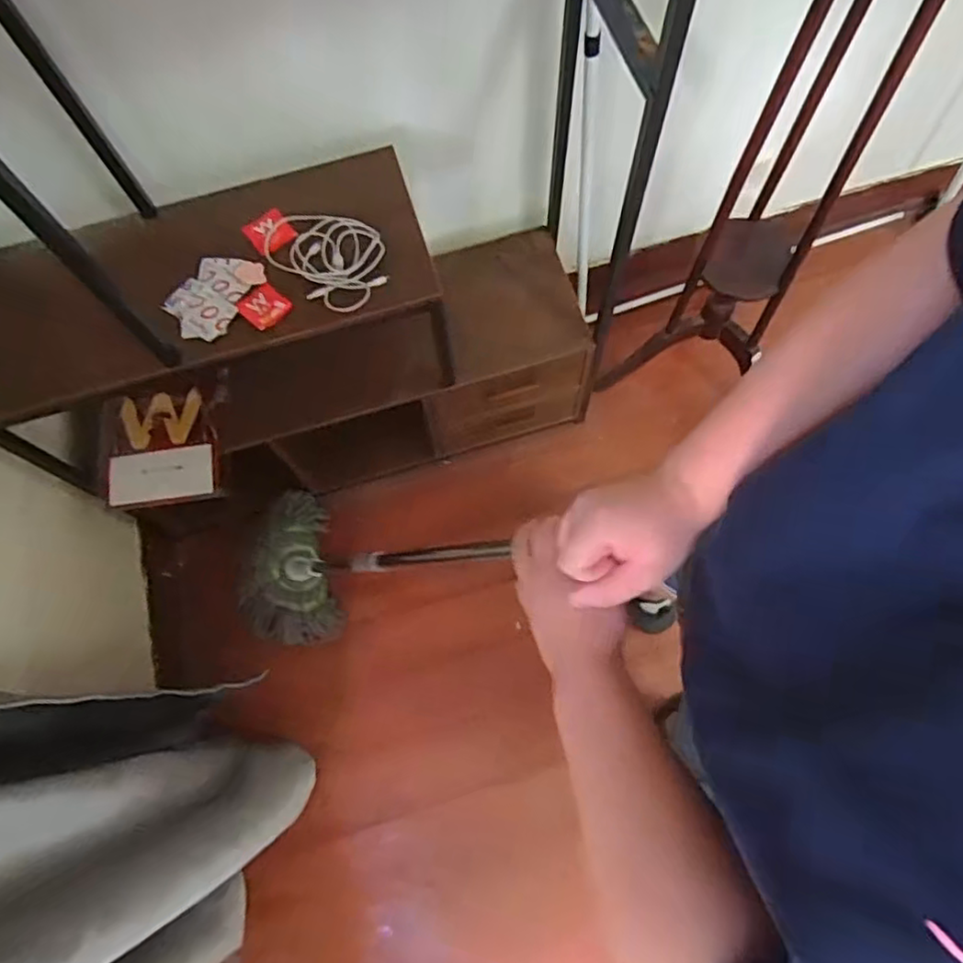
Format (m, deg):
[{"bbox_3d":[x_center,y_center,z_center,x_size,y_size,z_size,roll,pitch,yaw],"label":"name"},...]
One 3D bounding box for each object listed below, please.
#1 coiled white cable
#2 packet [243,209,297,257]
[{"bbox_3d":[-0.227,-0.339,0.964,0.204,0.026,0.137,38,76,14],"label":"coiled white cable"},{"bbox_3d":[-0.323,-0.382,0.988,0.064,0.014,0.068,-36,73,-10],"label":"packet"}]

